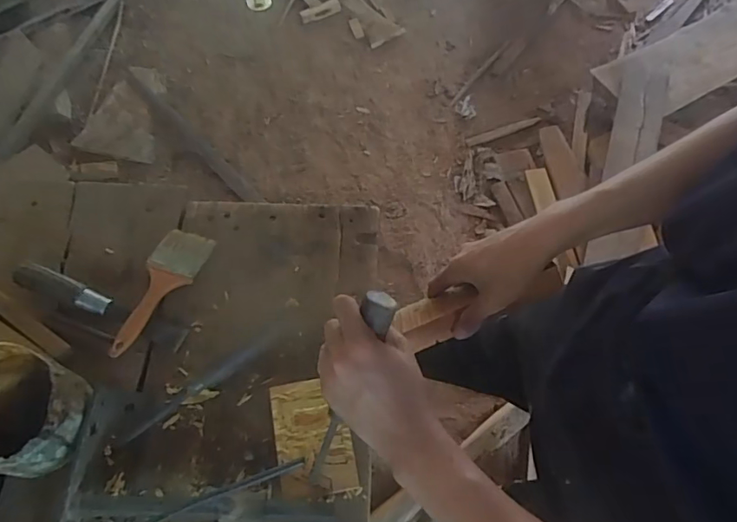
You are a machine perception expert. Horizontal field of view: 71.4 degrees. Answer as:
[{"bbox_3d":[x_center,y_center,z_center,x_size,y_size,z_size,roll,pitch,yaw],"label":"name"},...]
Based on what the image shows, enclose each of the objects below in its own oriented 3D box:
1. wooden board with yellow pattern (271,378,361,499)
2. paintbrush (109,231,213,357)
[{"bbox_3d":[-0.064,0.200,0.587,0.083,0.026,0.125,-11,61,-5],"label":"wooden board with yellow pattern"},{"bbox_3d":[-0.273,0.037,0.668,0.069,0.017,0.187,16,62,10],"label":"paintbrush"}]

